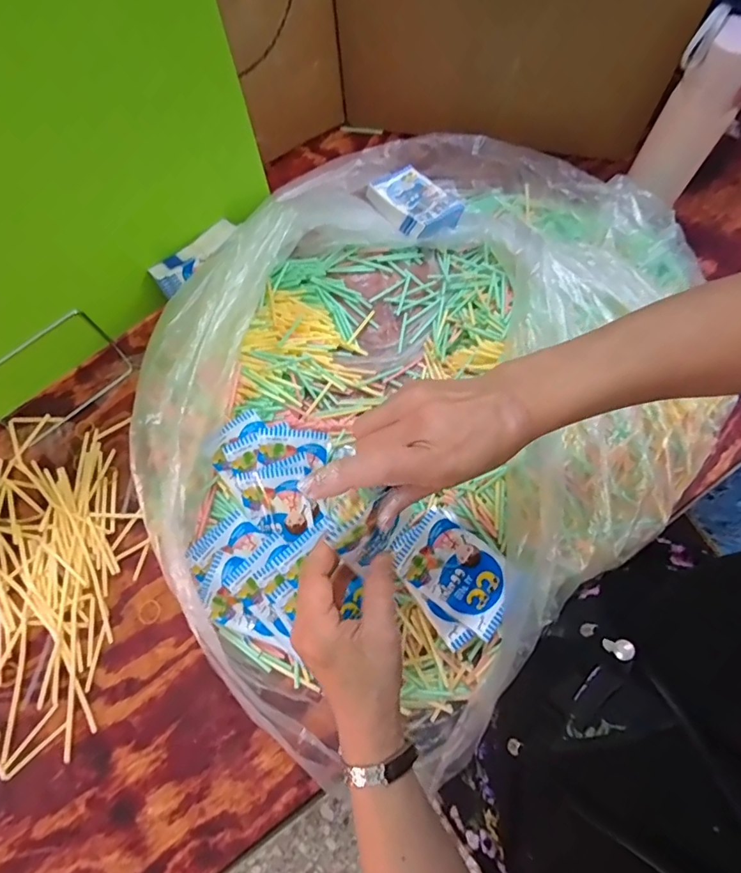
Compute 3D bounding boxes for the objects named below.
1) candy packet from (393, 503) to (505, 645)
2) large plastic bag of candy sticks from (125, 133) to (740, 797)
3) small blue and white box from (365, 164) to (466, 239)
[{"bbox_3d":[0.080,0.120,0.445,0.105,0.013,0.071,37,76,14],"label":"candy packet"},{"bbox_3d":[0.052,-0.076,0.488,0.617,0.132,0.509,-41,74,-11],"label":"large plastic bag of candy sticks"},{"bbox_3d":[0.056,-0.291,0.611,0.078,0.031,0.116,-35,73,-9],"label":"small blue and white box"}]

